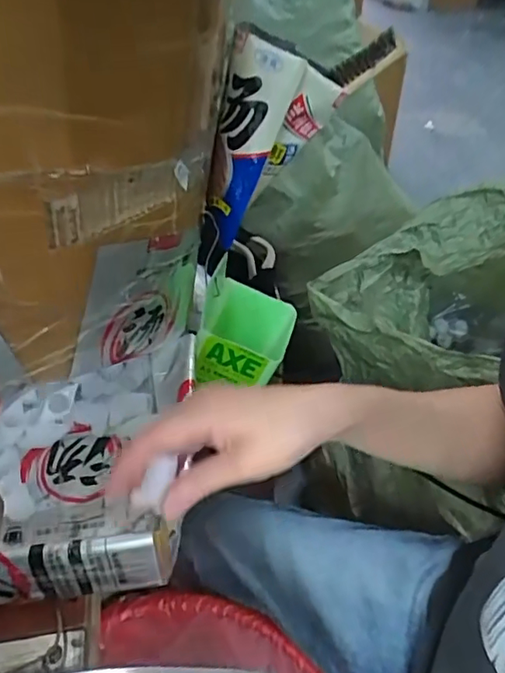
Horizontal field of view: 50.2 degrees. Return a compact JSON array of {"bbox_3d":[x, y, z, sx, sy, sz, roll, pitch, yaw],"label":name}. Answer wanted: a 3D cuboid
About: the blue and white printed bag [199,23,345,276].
[{"bbox_3d":[0.000,-0.156,0.482,0.096,0.196,0.058,-1,34,-46],"label":"blue and white printed bag"}]

